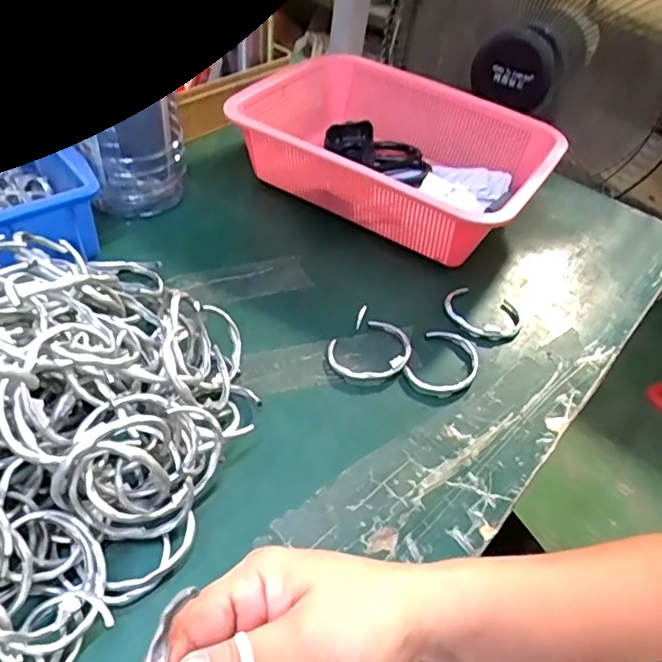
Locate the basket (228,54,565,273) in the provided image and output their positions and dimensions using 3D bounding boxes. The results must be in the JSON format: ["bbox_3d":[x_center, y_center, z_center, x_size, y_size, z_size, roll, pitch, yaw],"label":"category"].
[{"bbox_3d":[0.068,-0.178,0.589,0.299,0.092,0.205,26,48,19],"label":"basket"}]

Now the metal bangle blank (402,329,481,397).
[{"bbox_3d":[0.091,0.025,0.451,0.050,0.005,0.069,24,47,17],"label":"metal bangle blank"}]

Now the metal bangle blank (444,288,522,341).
[{"bbox_3d":[0.134,-0.015,0.494,0.067,0.006,0.058,12,45,5],"label":"metal bangle blank"}]

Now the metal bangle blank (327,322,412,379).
[{"bbox_3d":[0.033,0.016,0.450,0.067,0.008,0.054,-26,53,-28],"label":"metal bangle blank"}]

